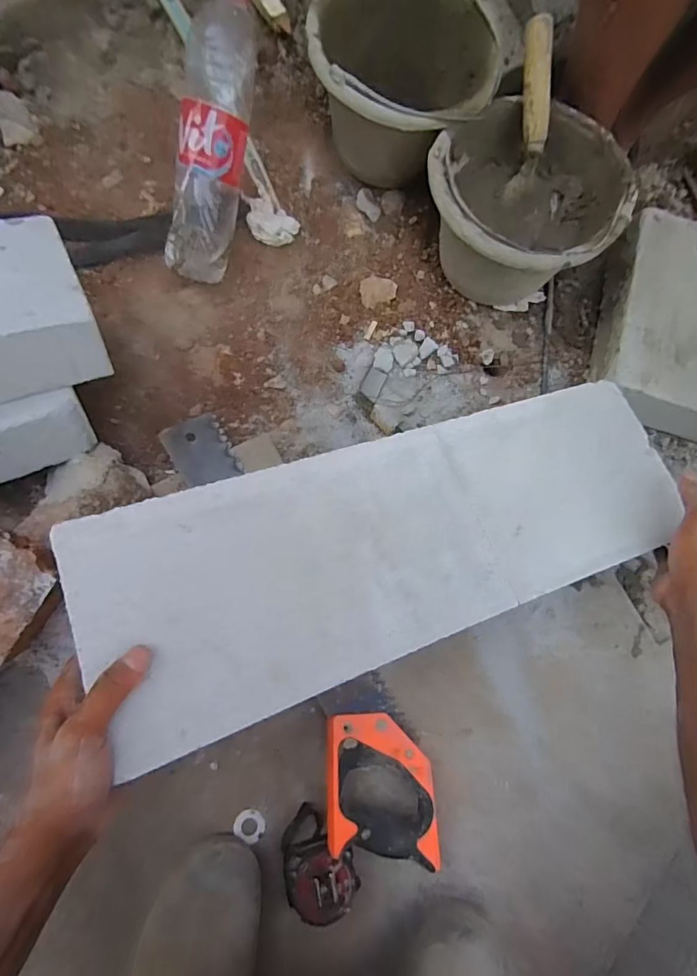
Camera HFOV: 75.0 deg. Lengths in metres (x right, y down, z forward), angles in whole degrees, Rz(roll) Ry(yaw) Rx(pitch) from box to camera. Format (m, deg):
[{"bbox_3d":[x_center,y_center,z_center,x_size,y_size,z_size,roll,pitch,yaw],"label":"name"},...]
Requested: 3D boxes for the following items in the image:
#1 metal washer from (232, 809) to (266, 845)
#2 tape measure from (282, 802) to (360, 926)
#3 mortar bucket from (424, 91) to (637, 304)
[{"bbox_3d":[-0.102,0.348,0.468,0.032,0.004,0.029,40,66,0],"label":"metal washer"},{"bbox_3d":[-0.032,0.376,0.453,0.090,0.040,0.078,41,82,6],"label":"tape measure"},{"bbox_3d":[0.234,-0.375,0.627,0.245,0.148,0.246,0,80,-1],"label":"mortar bucket"}]

